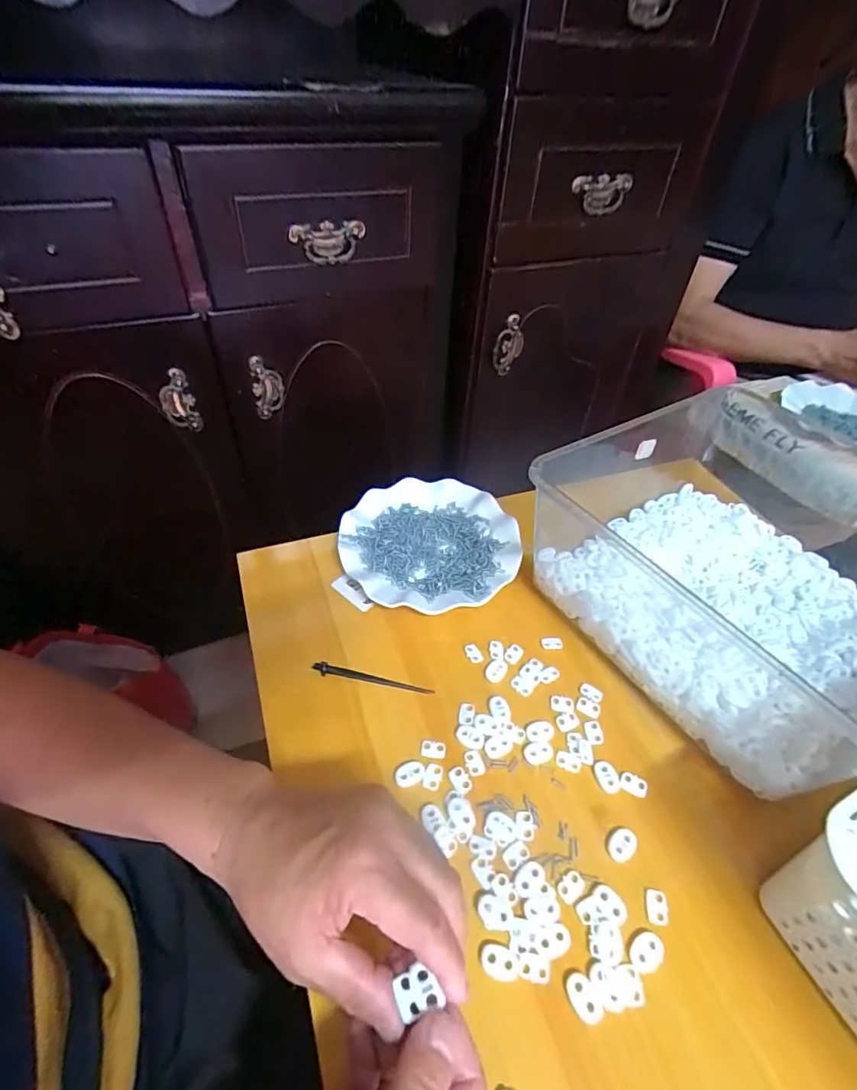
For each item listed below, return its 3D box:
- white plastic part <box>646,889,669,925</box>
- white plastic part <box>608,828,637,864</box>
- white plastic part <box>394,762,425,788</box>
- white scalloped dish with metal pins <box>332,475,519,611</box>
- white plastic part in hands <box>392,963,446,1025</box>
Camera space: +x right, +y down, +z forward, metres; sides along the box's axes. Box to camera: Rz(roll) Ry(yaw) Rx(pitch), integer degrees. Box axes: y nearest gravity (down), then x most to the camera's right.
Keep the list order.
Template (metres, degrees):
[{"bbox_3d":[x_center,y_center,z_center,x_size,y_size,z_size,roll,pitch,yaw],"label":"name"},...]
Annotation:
[{"bbox_3d":[0.148,0.233,0.331,0.014,0.004,0.019,10,46,5],"label":"white plastic part"},{"bbox_3d":[0.134,0.207,0.354,0.024,0.004,0.016,-28,54,-28],"label":"white plastic part"},{"bbox_3d":[-0.014,0.170,0.382,0.023,0.004,0.016,-15,49,-19],"label":"white plastic part"},{"bbox_3d":[0.002,-0.003,0.535,0.177,0.018,0.178,2,46,-3],"label":"white scalloped dish with metal pins"},{"bbox_3d":[-0.006,0.215,0.247,0.019,0.007,0.018,-18,50,-21],"label":"white plastic part in hands"}]

